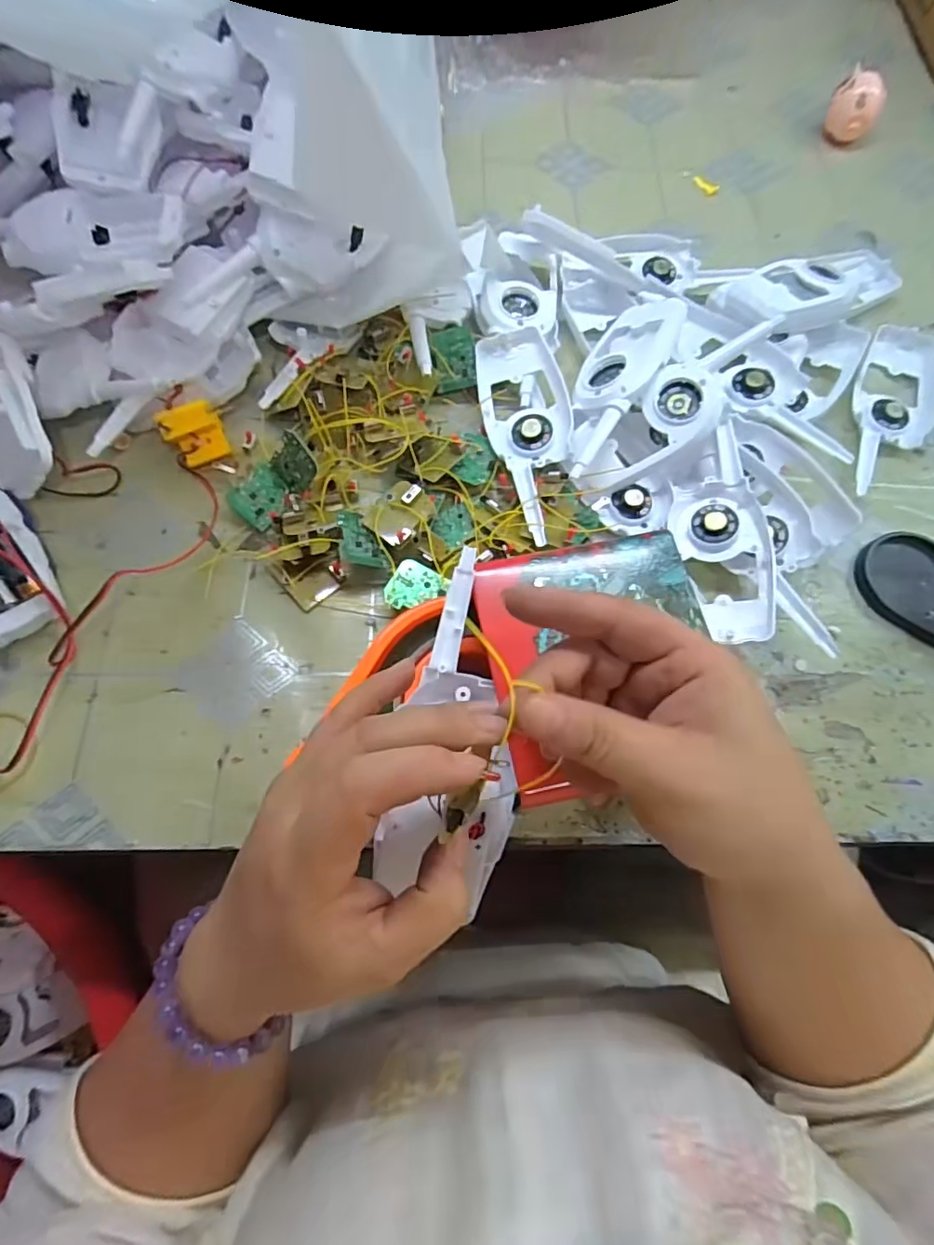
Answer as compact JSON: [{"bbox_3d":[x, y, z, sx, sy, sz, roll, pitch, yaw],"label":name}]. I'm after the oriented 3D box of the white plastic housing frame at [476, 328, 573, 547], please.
[{"bbox_3d":[0.044,-0.134,0.393,0.056,0.016,0.166,-8,70,-6],"label":"white plastic housing frame"}]

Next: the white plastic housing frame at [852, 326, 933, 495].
[{"bbox_3d":[0.325,-0.161,0.436,0.059,0.018,0.172,27,70,7],"label":"white plastic housing frame"}]

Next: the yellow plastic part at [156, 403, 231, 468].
[{"bbox_3d":[-0.182,-0.127,0.386,0.037,0.038,0.021,-33,74,-14],"label":"yellow plastic part"}]

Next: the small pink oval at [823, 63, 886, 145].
[{"bbox_3d":[0.374,-0.495,0.549,0.046,0.041,0.050,34,71,10],"label":"small pink oval"}]

